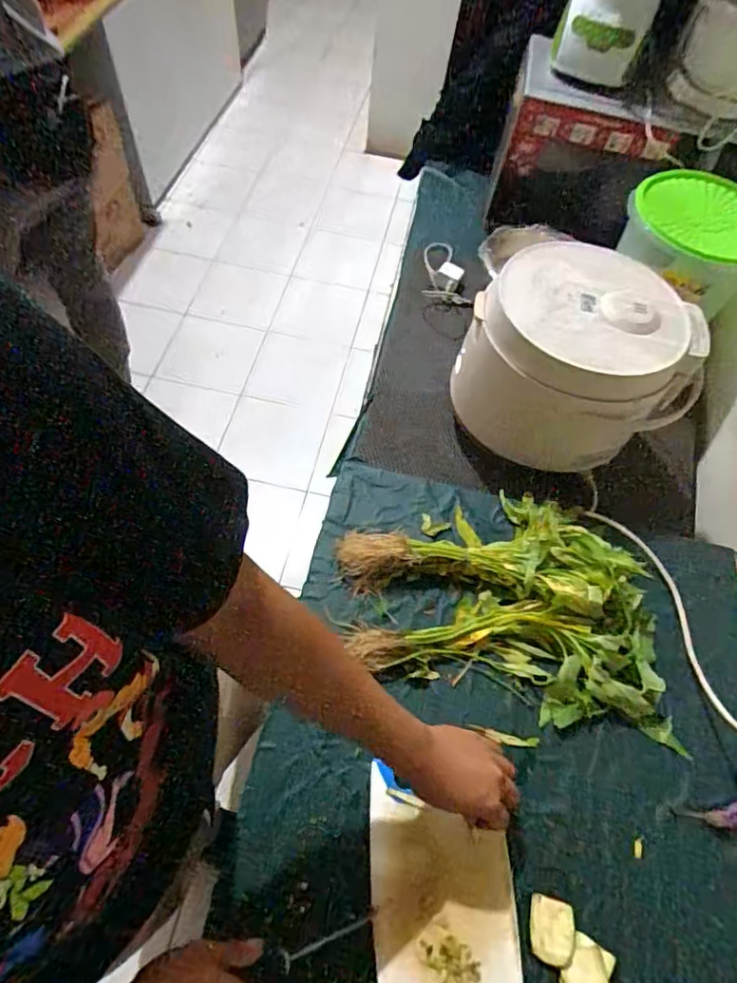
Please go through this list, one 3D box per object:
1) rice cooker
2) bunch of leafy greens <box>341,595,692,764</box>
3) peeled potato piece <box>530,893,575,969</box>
[{"bbox_3d":[0.315,-0.197,0.861,0.290,0.205,0.273,2,59,-3],"label":"rice cooker"},{"bbox_3d":[0.175,0.204,0.698,0.406,0.044,0.153,7,59,0],"label":"bunch of leafy greens"},{"bbox_3d":[0.188,0.448,0.576,0.045,0.006,0.054,14,60,4],"label":"peeled potato piece"}]

